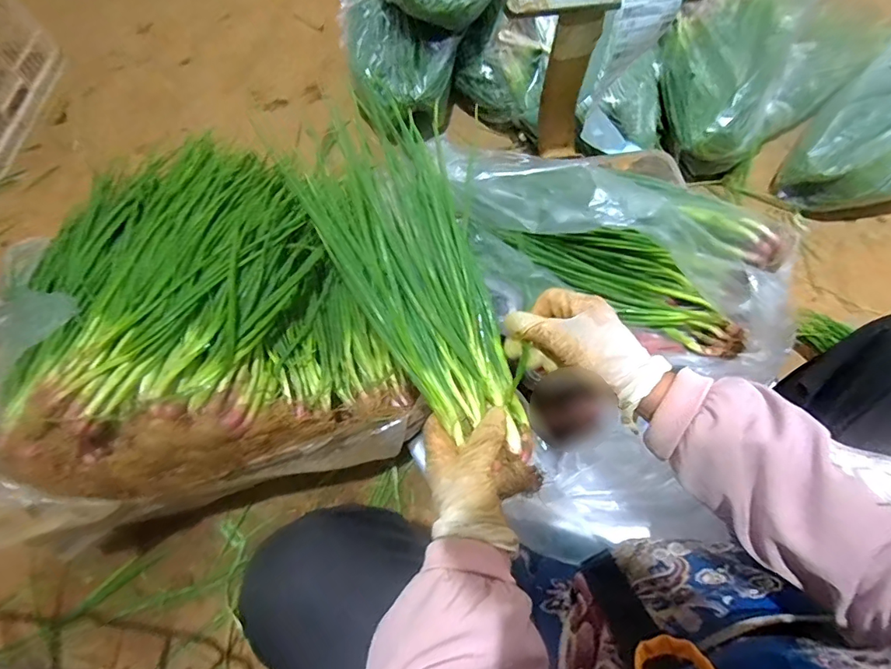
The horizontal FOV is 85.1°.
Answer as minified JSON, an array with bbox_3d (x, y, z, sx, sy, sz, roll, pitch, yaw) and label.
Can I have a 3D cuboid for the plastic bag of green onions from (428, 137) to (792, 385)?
[{"bbox_3d":[0.190,-0.110,0.552,0.405,0.175,0.154,28,70,-9],"label":"plastic bag of green onions"}]

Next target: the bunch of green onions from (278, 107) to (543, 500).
[{"bbox_3d":[-0.028,-0.057,0.454,0.134,0.033,0.339,-24,79,-9],"label":"bunch of green onions"}]

